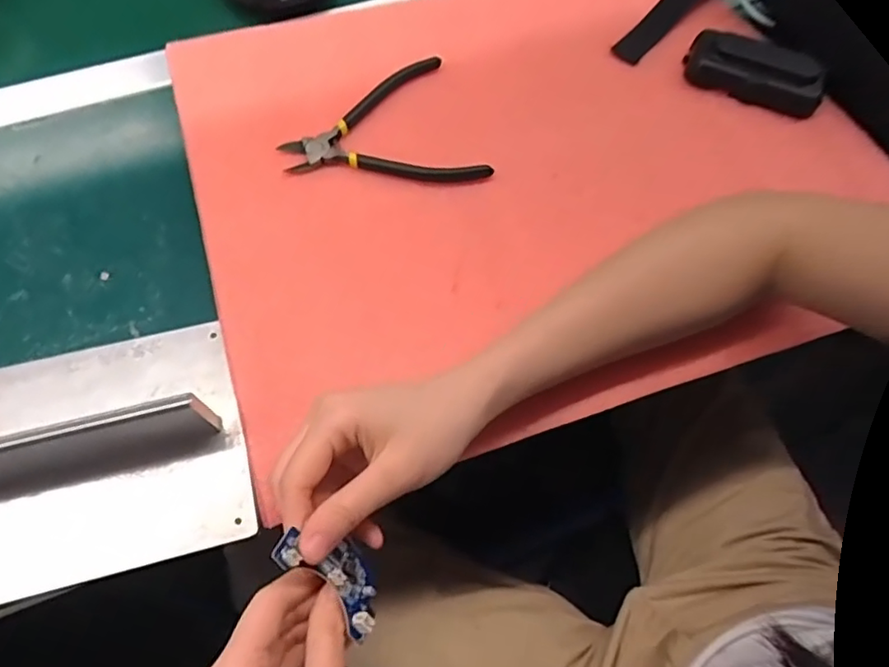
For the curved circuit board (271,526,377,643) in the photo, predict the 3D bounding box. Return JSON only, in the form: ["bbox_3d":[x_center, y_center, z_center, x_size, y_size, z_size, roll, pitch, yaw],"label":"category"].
[{"bbox_3d":[-0.052,0.113,0.282,0.061,0.007,0.031,52,38,-16],"label":"curved circuit board"}]

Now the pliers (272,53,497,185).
[{"bbox_3d":[-0.050,-0.148,0.448,0.140,0.014,0.117,-20,69,-10],"label":"pliers"}]

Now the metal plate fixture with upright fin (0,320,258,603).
[{"bbox_3d":[-0.221,0.065,0.327,0.197,0.053,0.135,-13,68,-7],"label":"metal plate fixture with upright fin"}]

